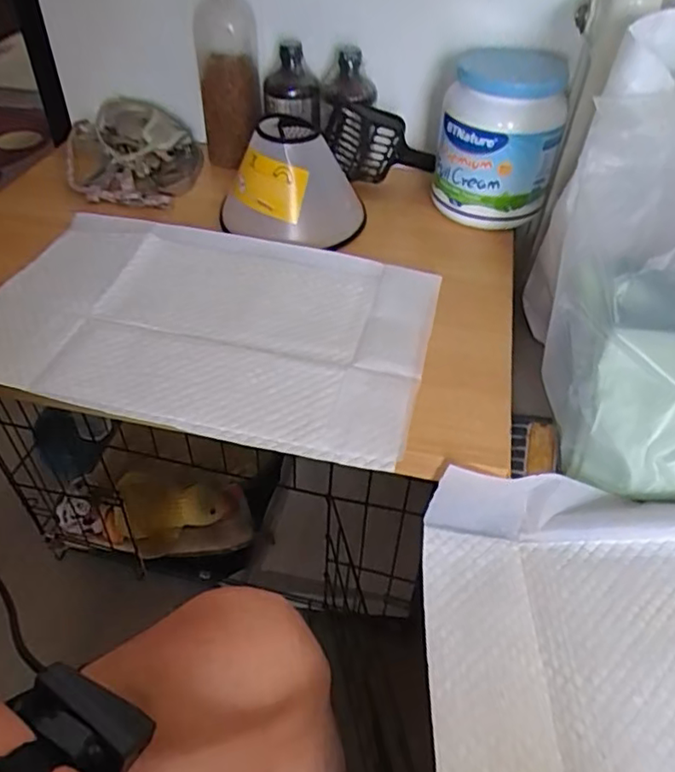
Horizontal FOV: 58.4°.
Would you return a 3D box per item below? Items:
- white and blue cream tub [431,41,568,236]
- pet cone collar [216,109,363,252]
[{"bbox_3d":[0.197,-0.294,0.737,0.135,0.179,0.143,15,46,12],"label":"white and blue cream tub"},{"bbox_3d":[-0.047,-0.232,0.693,0.139,0.105,0.126,21,47,18],"label":"pet cone collar"}]

